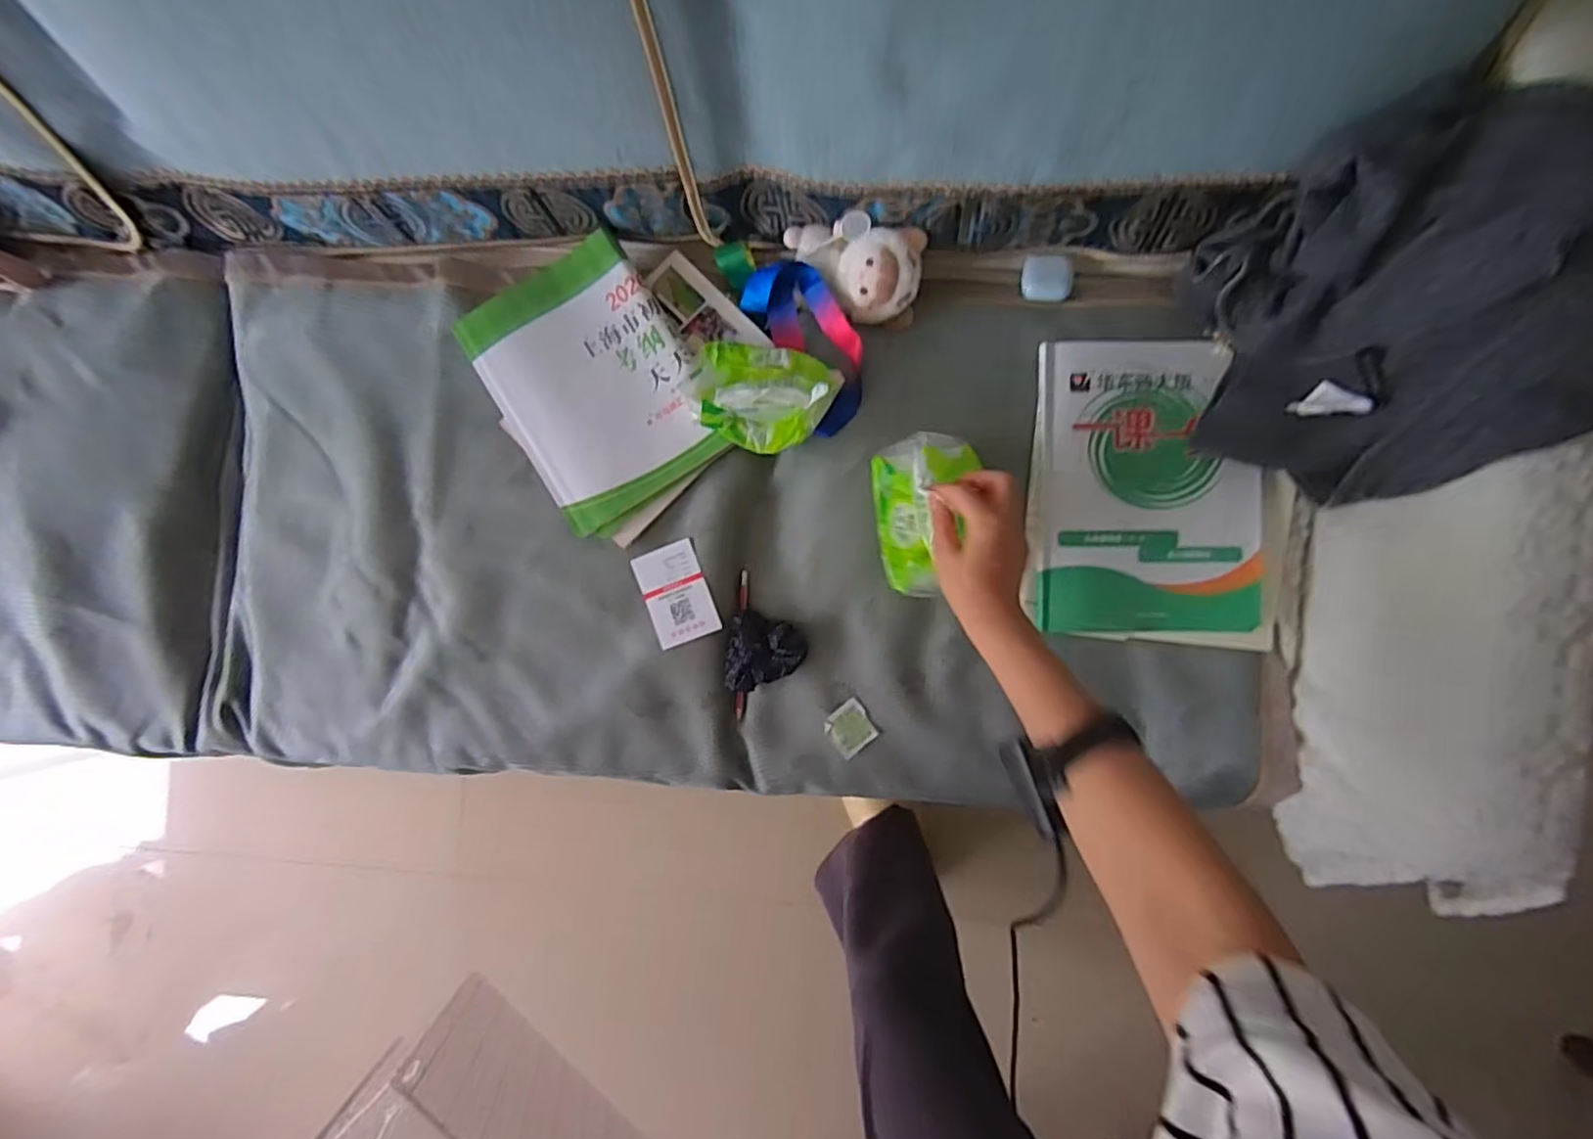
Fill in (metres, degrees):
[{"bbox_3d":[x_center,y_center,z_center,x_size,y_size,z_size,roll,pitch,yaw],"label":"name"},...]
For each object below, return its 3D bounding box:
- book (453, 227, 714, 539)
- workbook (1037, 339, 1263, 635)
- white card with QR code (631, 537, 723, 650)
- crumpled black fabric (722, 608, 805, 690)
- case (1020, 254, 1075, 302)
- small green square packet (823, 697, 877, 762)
[{"bbox_3d":[-0.213,-0.201,0.697,0.193,0.018,0.247,-33,88,3],"label":"book"},{"bbox_3d":[0.349,-0.080,0.666,0.213,0.012,0.286,0,96,3],"label":"workbook"},{"bbox_3d":[-0.126,0.026,0.706,0.068,0.004,0.100,-20,92,7],"label":"white card with QR code"},{"bbox_3d":[-0.034,0.091,0.703,0.079,0.018,0.080,15,97,1],"label":"crumpled black fabric"},{"bbox_3d":[0.257,-0.294,0.685,0.051,0.024,0.041,7,96,2],"label":"case"},{"bbox_3d":[0.058,0.170,0.718,0.048,0.005,0.051,-36,93,6],"label":"small green square packet"}]

